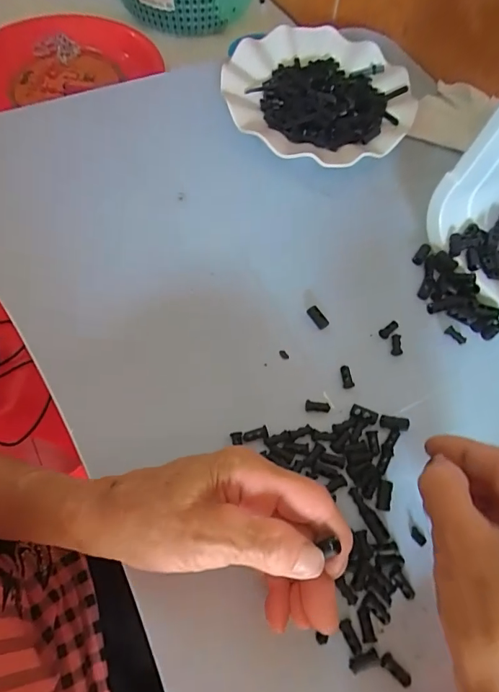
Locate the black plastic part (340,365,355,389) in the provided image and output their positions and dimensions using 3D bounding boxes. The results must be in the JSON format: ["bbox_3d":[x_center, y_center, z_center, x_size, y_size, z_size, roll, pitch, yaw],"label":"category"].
[{"bbox_3d":[0.069,0.022,0.303,0.007,0.005,0.016,-5,63,-6],"label":"black plastic part"}]

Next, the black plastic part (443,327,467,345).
[{"bbox_3d":[0.156,-0.009,0.321,0.016,0.004,0.006,42,68,16],"label":"black plastic part"}]

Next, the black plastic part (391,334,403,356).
[{"bbox_3d":[0.110,-0.001,0.316,0.008,0.004,0.017,10,63,2],"label":"black plastic part"}]

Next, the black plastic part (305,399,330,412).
[{"bbox_3d":[0.047,0.042,0.293,0.017,0.005,0.006,6,63,0],"label":"black plastic part"}]

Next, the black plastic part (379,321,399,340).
[{"bbox_3d":[0.105,-0.013,0.320,0.017,0.004,0.007,-39,71,-20],"label":"black plastic part"}]

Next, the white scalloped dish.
[{"bbox_3d":[0.068,-0.232,0.394,0.174,0.042,0.160,-4,63,-5],"label":"white scalloped dish"}]

